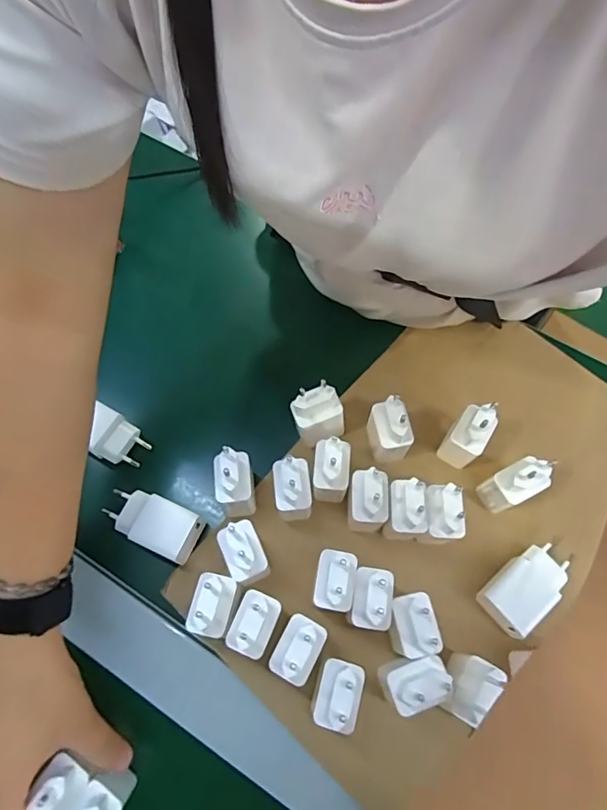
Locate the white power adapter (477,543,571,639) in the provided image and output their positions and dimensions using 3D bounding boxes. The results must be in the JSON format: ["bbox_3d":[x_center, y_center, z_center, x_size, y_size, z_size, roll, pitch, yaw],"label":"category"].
[{"bbox_3d":[0.173,0.139,0.377,0.071,0.028,0.040,-37,72,-15],"label":"white power adapter"}]

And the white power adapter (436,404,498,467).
[{"bbox_3d":[0.137,0.023,0.397,0.026,0.070,0.039,31,70,12],"label":"white power adapter"}]

